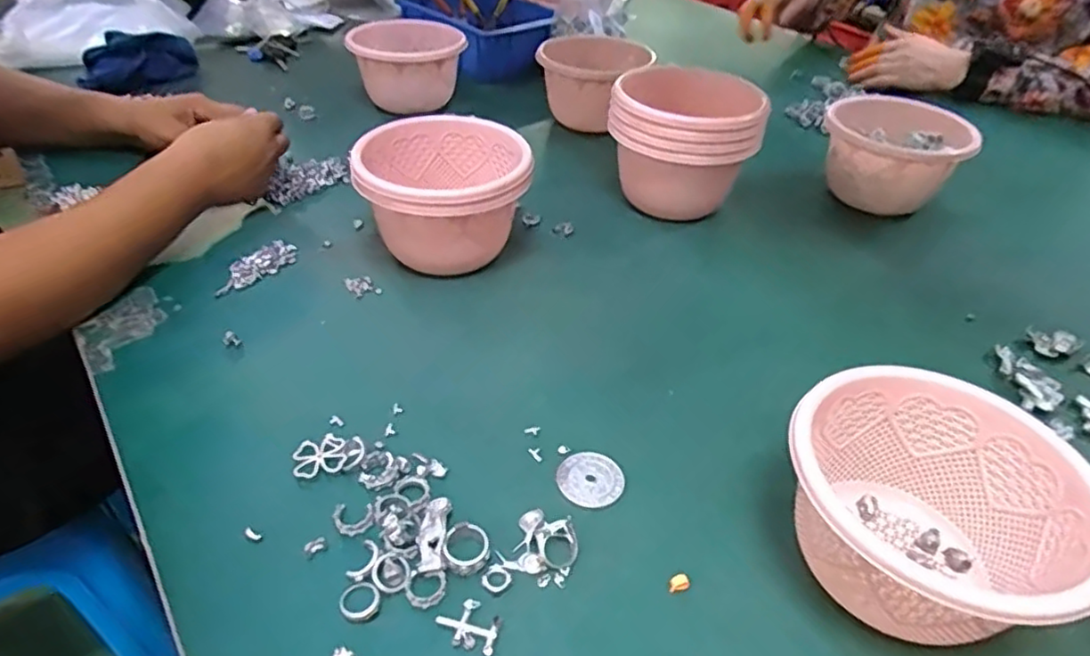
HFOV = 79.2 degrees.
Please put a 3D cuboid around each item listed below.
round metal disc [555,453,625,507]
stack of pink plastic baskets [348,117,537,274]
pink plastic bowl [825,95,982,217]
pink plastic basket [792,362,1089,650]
[{"bbox_3d":[0.029,0.098,0.428,0.043,0.004,0.039,-1,40,-5],"label":"round metal disc"},{"bbox_3d":[-0.089,-0.115,0.598,0.143,0.104,0.145,0,40,-3],"label":"stack of pink plastic baskets"},{"bbox_3d":[0.374,-0.182,0.720,0.129,0.103,0.117,-1,40,-5],"label":"pink plastic bowl"},{"bbox_3d":[0.205,0.104,0.367,0.141,0.091,0.140,2,39,-2],"label":"pink plastic basket"}]

